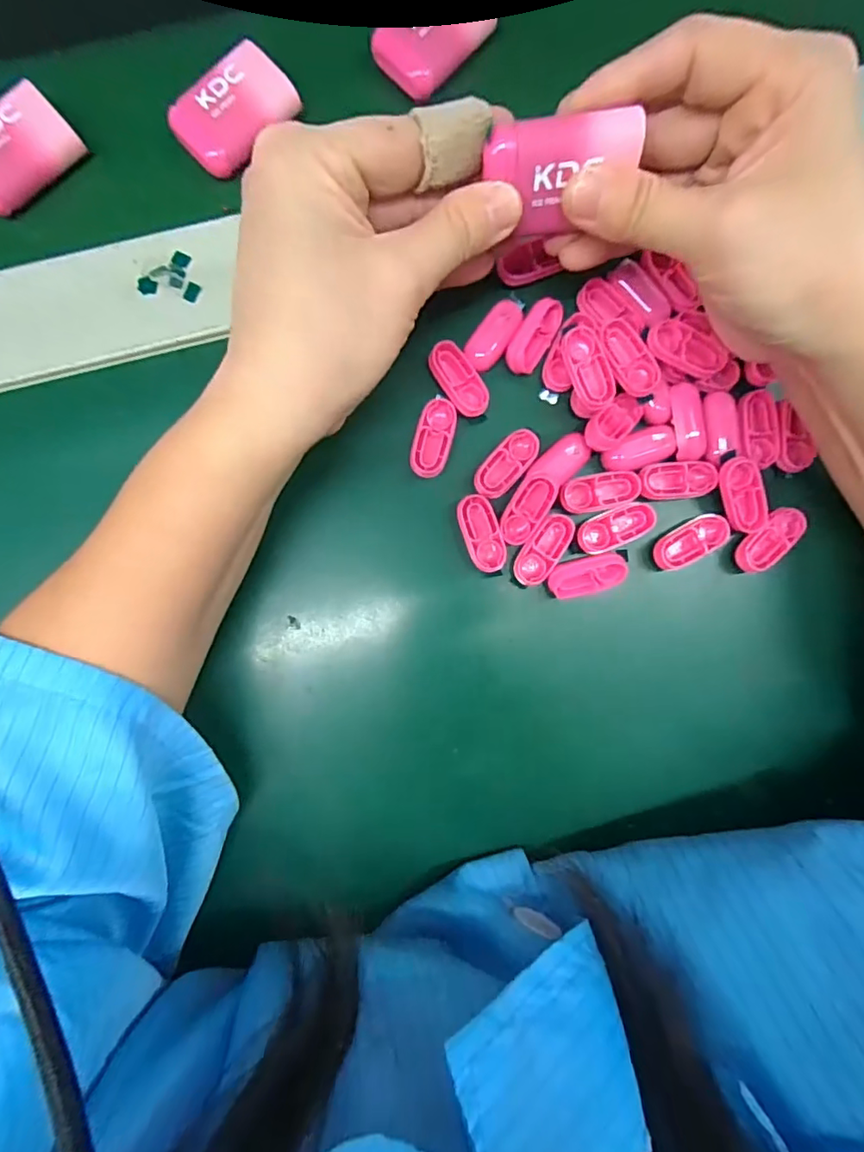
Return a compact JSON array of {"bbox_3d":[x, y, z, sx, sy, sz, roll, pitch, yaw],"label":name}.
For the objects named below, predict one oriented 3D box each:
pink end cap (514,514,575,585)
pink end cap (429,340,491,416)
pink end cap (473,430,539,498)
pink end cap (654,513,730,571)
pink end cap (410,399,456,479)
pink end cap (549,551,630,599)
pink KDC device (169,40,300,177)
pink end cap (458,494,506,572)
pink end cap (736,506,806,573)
[{"bbox_3d":[0.049,-0.012,0.236,0.016,0.010,0.033,36,88,0],"label":"pink end cap"},{"bbox_3d":[0.012,-0.086,0.232,0.016,0.004,0.034,-36,89,-2],"label":"pink end cap"},{"bbox_3d":[0.033,-0.049,0.231,0.016,0.004,0.035,39,88,0],"label":"pink end cap"},{"bbox_3d":[0.115,-0.015,0.236,0.034,0.007,0.016,-33,89,-2],"label":"pink end cap"},{"bbox_3d":[0.001,-0.060,0.232,0.016,0.005,0.034,15,88,-1],"label":"pink end cap"},{"bbox_3d":[0.068,0.000,0.232,0.034,0.005,0.016,-13,89,-2],"label":"pink end cap"},{"bbox_3d":[-0.086,-0.203,0.232,0.033,0.010,0.052,44,88,0],"label":"pink KDC device"},{"bbox_3d":[0.022,-0.019,0.232,0.015,0.004,0.034,-21,89,-2],"label":"pink end cap"},{"bbox_3d":[0.151,-0.017,0.237,0.015,0.006,0.034,43,88,0],"label":"pink end cap"}]

